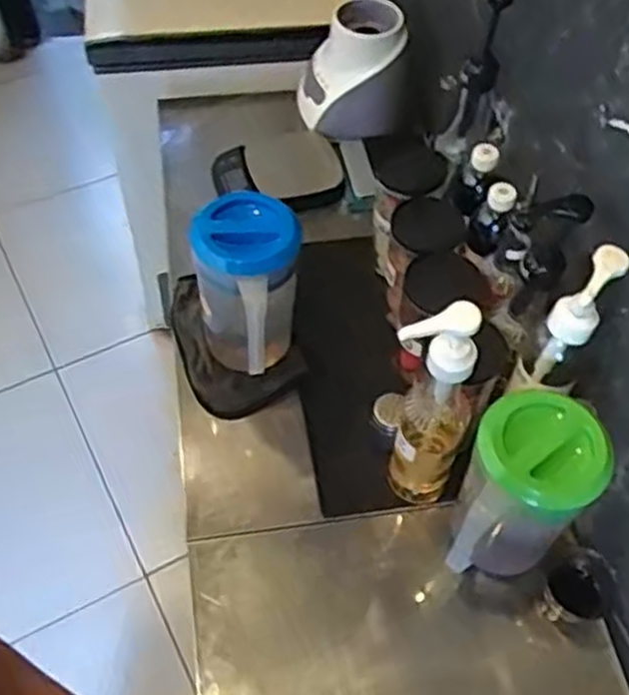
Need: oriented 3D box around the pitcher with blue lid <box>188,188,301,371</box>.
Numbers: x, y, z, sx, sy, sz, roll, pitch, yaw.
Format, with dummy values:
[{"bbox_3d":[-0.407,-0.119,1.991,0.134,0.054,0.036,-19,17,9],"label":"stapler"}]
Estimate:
[{"bbox_3d":[-0.076,-0.048,0.950,0.117,0.243,0.146,-11,56,-9],"label":"pitcher with blue lid"}]

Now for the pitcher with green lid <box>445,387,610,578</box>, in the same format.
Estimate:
[{"bbox_3d":[0.215,0.157,0.805,0.113,0.235,0.137,11,56,6],"label":"pitcher with green lid"}]

